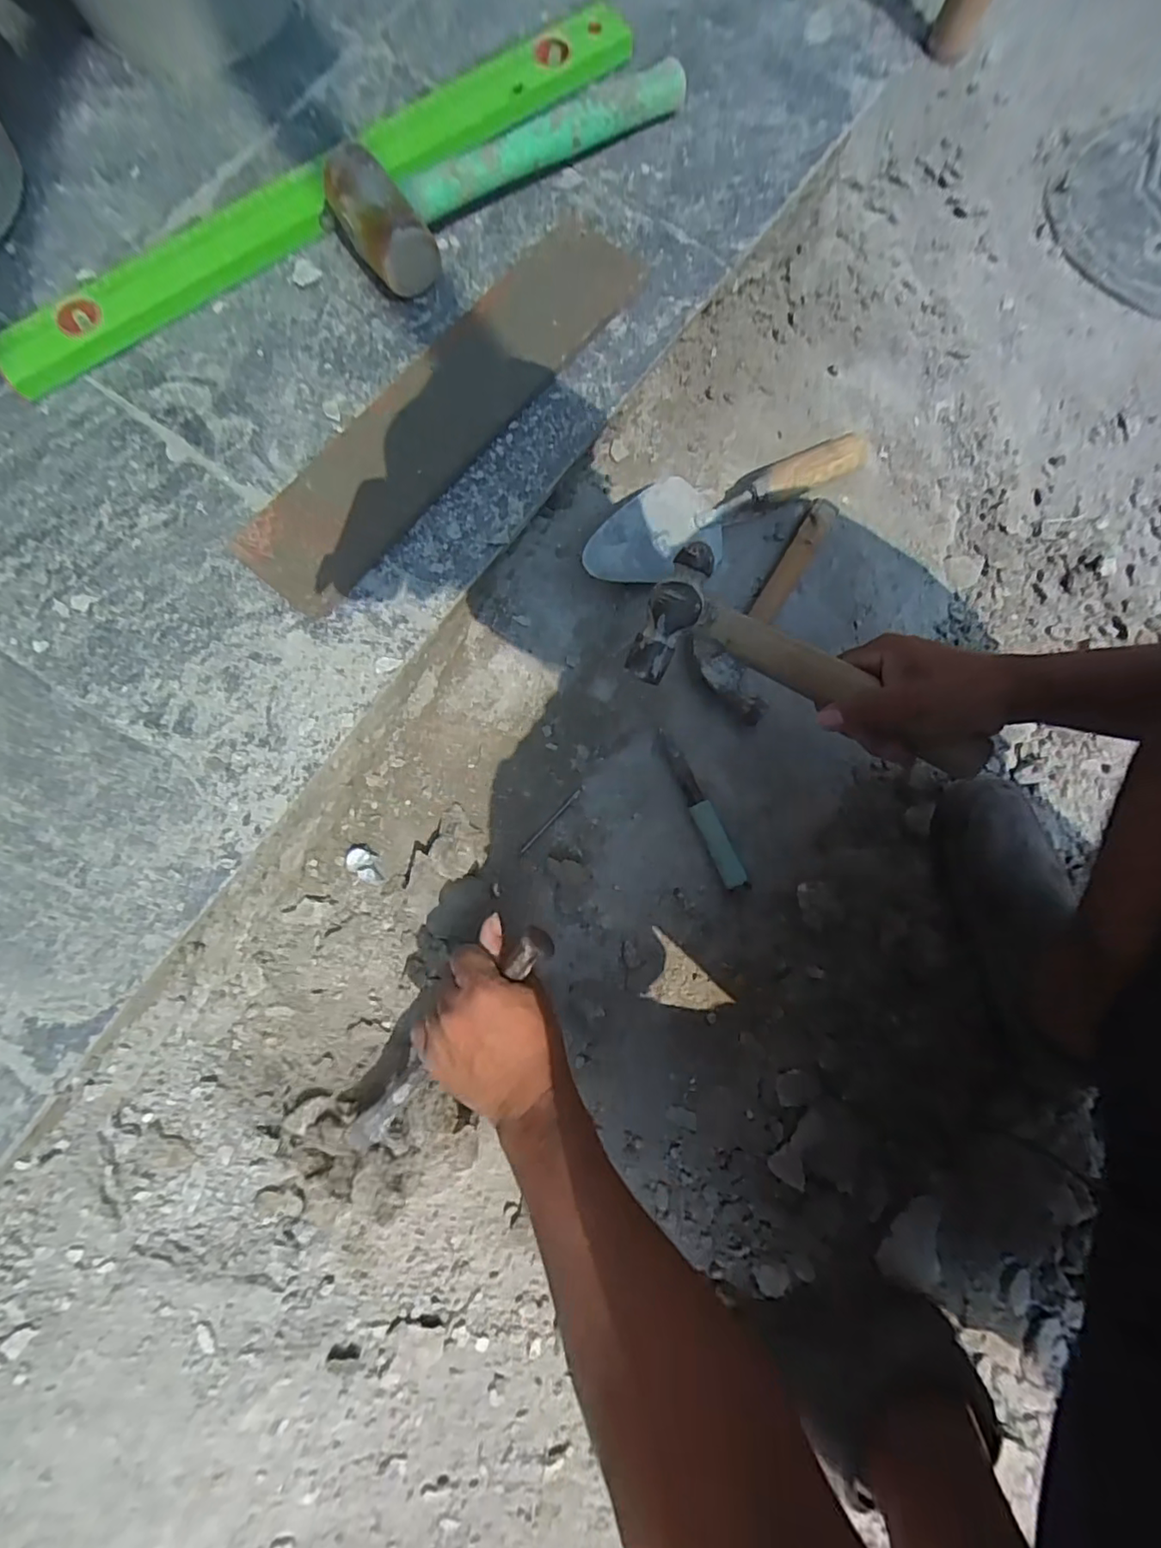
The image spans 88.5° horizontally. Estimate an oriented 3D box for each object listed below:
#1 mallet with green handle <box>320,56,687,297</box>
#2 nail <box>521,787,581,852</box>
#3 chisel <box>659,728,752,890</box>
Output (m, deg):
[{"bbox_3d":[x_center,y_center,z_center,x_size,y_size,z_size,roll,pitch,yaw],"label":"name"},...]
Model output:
[{"bbox_3d":[-0.057,-0.523,0.489,0.323,0.054,0.100,-40,82,-7],"label":"mallet with green handle"},{"bbox_3d":[-0.025,0.040,0.519,0.005,0.004,0.075,43,82,7],"label":"nail"},{"bbox_3d":[0.107,0.031,0.529,0.020,0.010,0.151,-24,80,-4],"label":"chisel"}]

